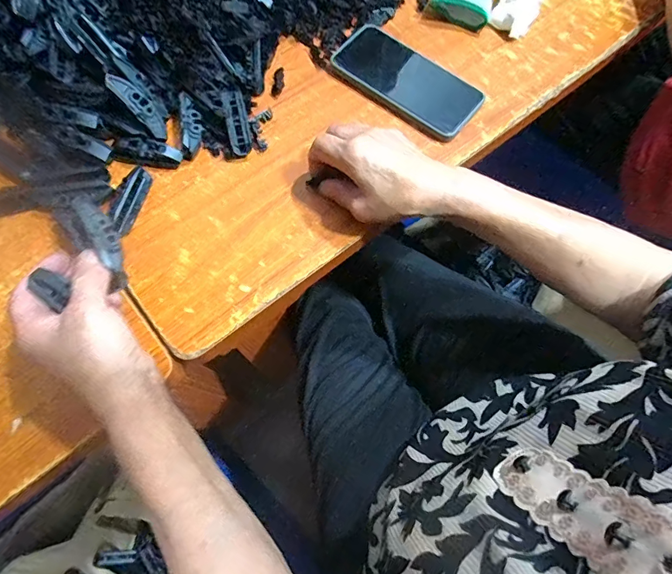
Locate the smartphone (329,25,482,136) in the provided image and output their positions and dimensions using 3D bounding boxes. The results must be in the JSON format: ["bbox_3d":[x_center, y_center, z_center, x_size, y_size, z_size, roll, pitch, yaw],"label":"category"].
[{"bbox_3d":[0.080,-0.230,0.449,0.163,0.011,0.081,38,71,12],"label":"smartphone"}]

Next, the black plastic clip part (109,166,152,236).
[{"bbox_3d":[-0.197,-0.083,0.394,0.017,0.017,0.066,14,71,4],"label":"black plastic clip part"}]

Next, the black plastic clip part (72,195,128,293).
[{"bbox_3d":[-0.184,-0.037,0.327,0.020,0.011,0.082,-30,83,-11],"label":"black plastic clip part"}]

